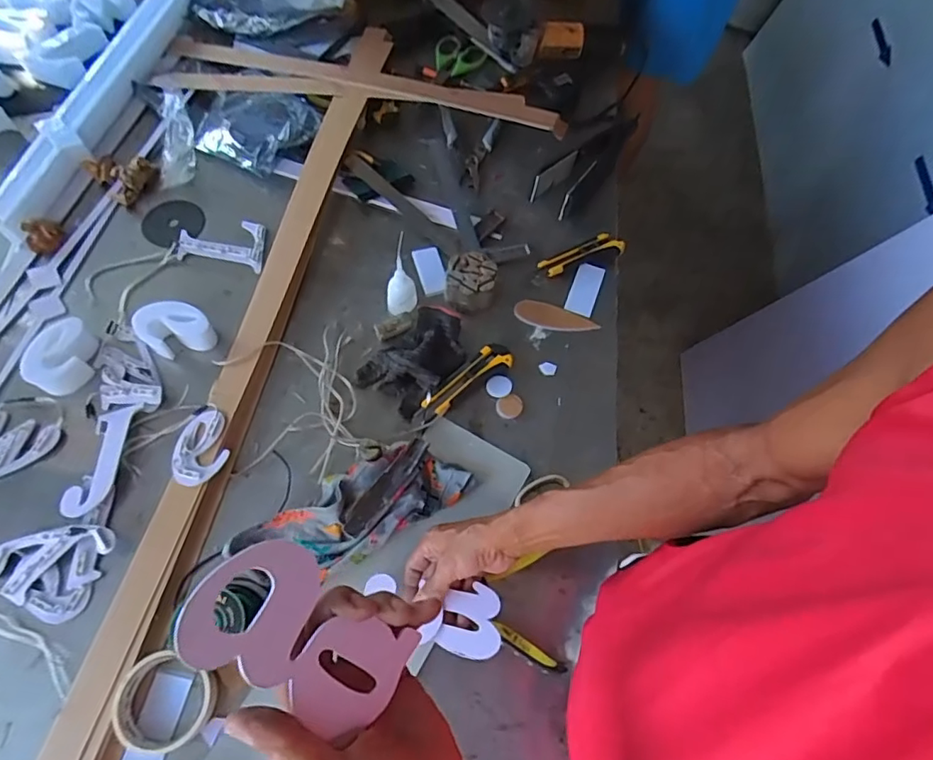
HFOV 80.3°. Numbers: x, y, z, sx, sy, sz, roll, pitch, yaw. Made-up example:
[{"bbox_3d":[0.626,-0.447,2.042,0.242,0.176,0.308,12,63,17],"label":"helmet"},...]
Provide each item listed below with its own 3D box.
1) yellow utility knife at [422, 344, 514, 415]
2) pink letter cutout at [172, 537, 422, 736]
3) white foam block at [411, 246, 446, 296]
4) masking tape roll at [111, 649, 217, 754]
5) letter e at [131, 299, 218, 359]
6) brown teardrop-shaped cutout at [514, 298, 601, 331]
[{"bbox_3d":[0.002,-0.001,0.732,0.134,0.019,0.037,-38,72,-19],"label":"yellow utility knife"},{"bbox_3d":[-0.086,0.138,0.297,0.123,0.004,0.067,45,53,-19],"label":"pink letter cutout"},{"bbox_3d":[-0.052,-0.164,0.830,0.040,0.014,0.081,-15,66,-10],"label":"white foam block"},{"bbox_3d":[-0.302,0.320,0.547,0.091,0.018,0.079,24,65,8],"label":"masking tape roll"},{"bbox_3d":[-0.389,-0.067,0.736,0.082,0.047,0.074,41,69,15],"label":"letter e"},{"bbox_3d":[0.129,-0.089,0.794,0.118,0.005,0.040,17,64,5],"label":"brown teardrop-shaped cutout"}]

